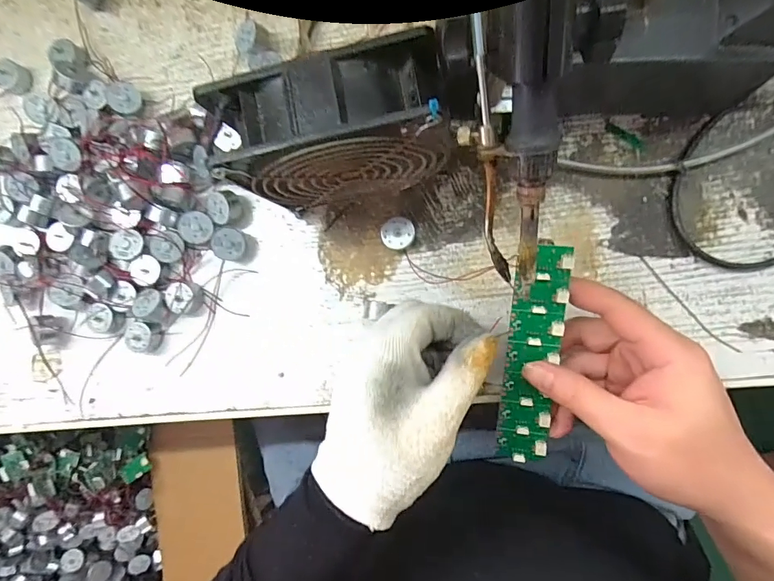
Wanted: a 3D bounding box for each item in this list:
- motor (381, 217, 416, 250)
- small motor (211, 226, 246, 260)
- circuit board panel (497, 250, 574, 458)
[{"bbox_3d":[0.008,-0.040,0.307,0.023,0.015,0.022,0,90,8],"label":"motor"},{"bbox_3d":[-0.119,-0.035,0.321,0.023,0.014,0.024,-3,97,-22],"label":"small motor"},{"bbox_3d":[0.088,0.041,0.258,0.031,0.005,0.135,7,104,8],"label":"circuit board panel"}]

